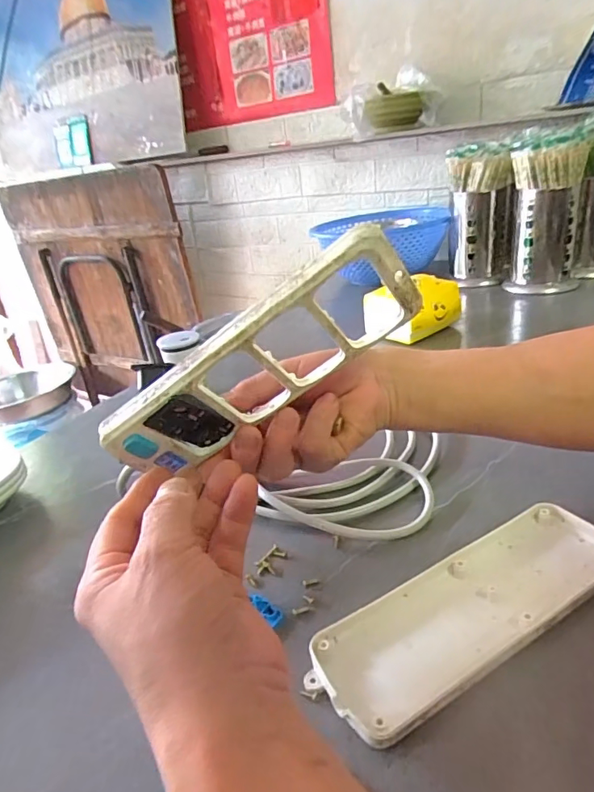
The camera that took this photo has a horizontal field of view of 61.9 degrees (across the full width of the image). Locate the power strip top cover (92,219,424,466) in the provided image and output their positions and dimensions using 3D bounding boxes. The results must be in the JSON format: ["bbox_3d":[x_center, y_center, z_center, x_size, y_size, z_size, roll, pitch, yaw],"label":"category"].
[{"bbox_3d":[-0.022,-0.015,0.290,0.197,0.065,0.013,-35,40,15],"label":"power strip top cover"}]

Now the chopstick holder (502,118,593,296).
[{"bbox_3d":[0.414,-0.307,0.823,0.110,0.247,0.102,7,30,26],"label":"chopstick holder"}]

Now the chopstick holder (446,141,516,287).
[{"bbox_3d":[0.338,-0.332,0.913,0.117,0.229,0.100,5,29,23],"label":"chopstick holder"}]

